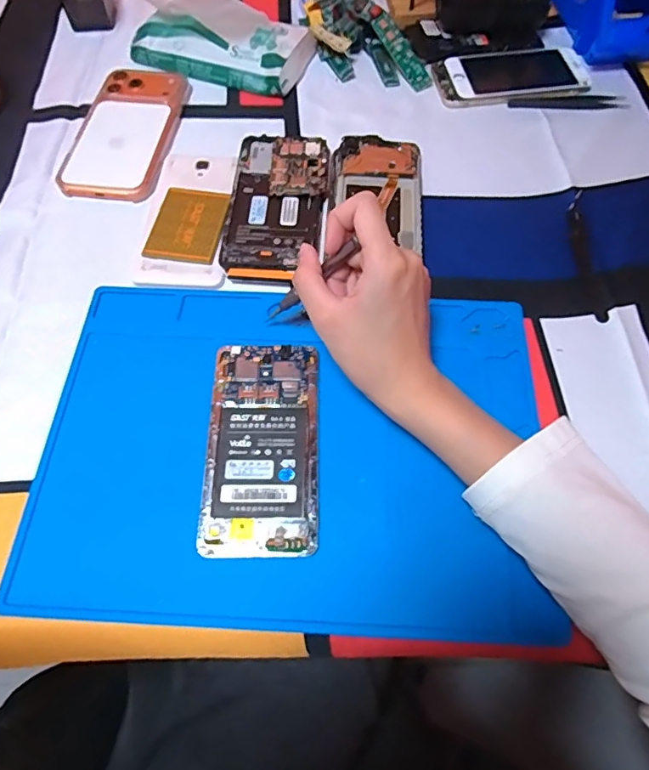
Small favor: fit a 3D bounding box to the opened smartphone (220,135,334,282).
[{"bbox_3d":[-0.038,-0.150,0.414,0.076,0.016,0.149,3,63,2],"label":"opened smartphone"}]

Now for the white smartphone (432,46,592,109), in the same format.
[{"bbox_3d":[0.186,-0.313,0.503,0.149,0.008,0.081,-9,63,-4],"label":"white smartphone"}]

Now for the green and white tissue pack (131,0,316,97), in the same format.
[{"bbox_3d":[-0.105,-0.350,0.486,0.170,0.081,0.072,17,64,9],"label":"green and white tissue pack"}]

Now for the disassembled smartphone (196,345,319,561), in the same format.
[{"bbox_3d":[-0.040,0.037,0.323,0.066,0.007,0.140,0,63,0],"label":"disassembled smartphone"}]

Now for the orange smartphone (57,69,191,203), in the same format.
[{"bbox_3d":[-0.182,-0.232,0.460,0.087,0.015,0.157,5,63,3],"label":"orange smartphone"}]

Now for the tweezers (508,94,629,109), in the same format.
[{"bbox_3d":[0.236,-0.275,0.486,0.112,0.004,0.019,0,63,0],"label":"tweezers"}]

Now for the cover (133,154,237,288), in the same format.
[{"bbox_3d":[-0.110,-0.141,0.413,0.066,0.010,0.139,1,63,1],"label":"cover"}]

